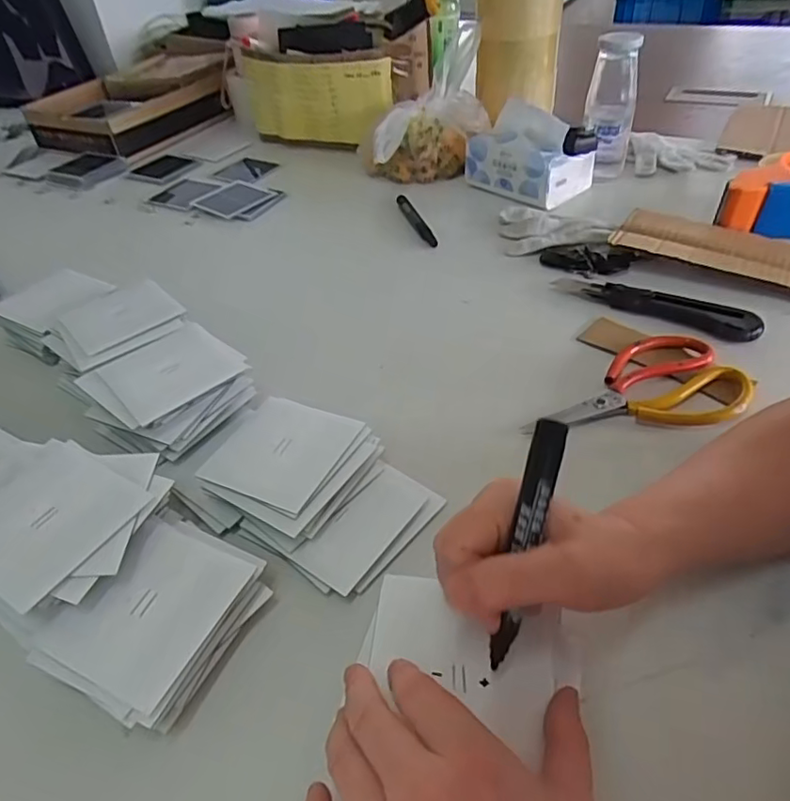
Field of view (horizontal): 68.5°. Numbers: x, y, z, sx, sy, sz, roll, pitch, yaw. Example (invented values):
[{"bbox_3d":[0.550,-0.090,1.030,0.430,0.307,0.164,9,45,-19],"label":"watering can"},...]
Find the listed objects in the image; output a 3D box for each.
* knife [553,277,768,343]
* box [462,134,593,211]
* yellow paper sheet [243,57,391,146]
[{"bbox_3d":[0.241,-0.092,0.547,0.184,0.015,0.028,21,49,26],"label":"knife"},{"bbox_3d":[0.175,-0.317,0.752,0.100,0.079,0.144,-35,50,-28],"label":"box"},{"bbox_3d":[-0.121,-0.454,0.898,0.238,0.133,0.029,11,45,17],"label":"yellow paper sheet"}]

